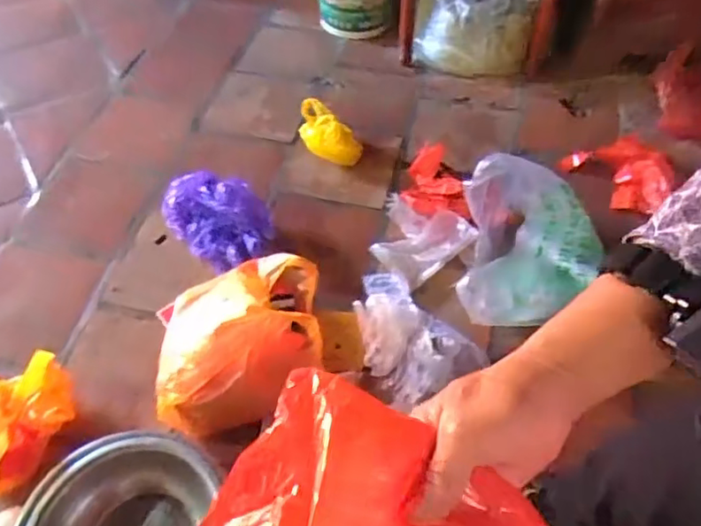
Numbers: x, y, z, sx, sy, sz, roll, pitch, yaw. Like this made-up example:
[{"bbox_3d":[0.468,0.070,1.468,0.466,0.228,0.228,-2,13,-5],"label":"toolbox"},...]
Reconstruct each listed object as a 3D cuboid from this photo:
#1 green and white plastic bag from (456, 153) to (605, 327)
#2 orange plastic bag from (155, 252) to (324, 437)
[{"bbox_3d":[0.397,-0.044,1.263,0.307,0.223,0.294,6,55,4],"label":"green and white plastic bag"},{"bbox_3d":[-0.219,0.131,1.163,0.303,0.208,0.347,-1,55,-1],"label":"orange plastic bag"}]

